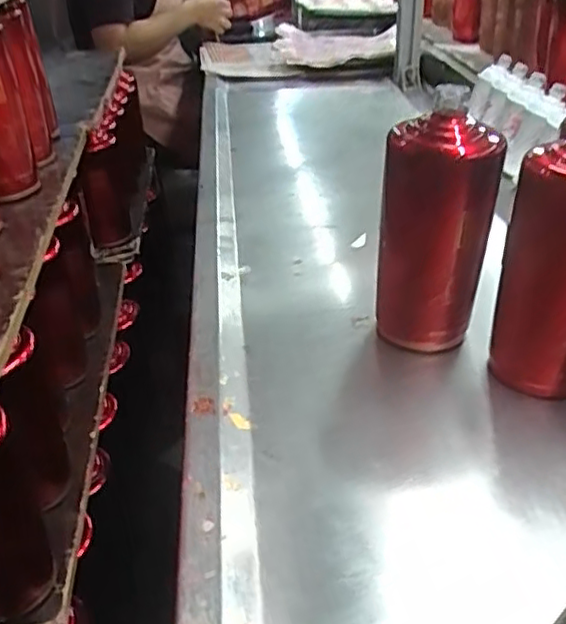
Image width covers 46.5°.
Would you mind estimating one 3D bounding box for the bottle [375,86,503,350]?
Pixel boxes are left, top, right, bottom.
[{"bbox_3d":[0.110,-0.055,0.495,0.060,0.191,0.074,-16,35,-25],"label":"bottle"}]

